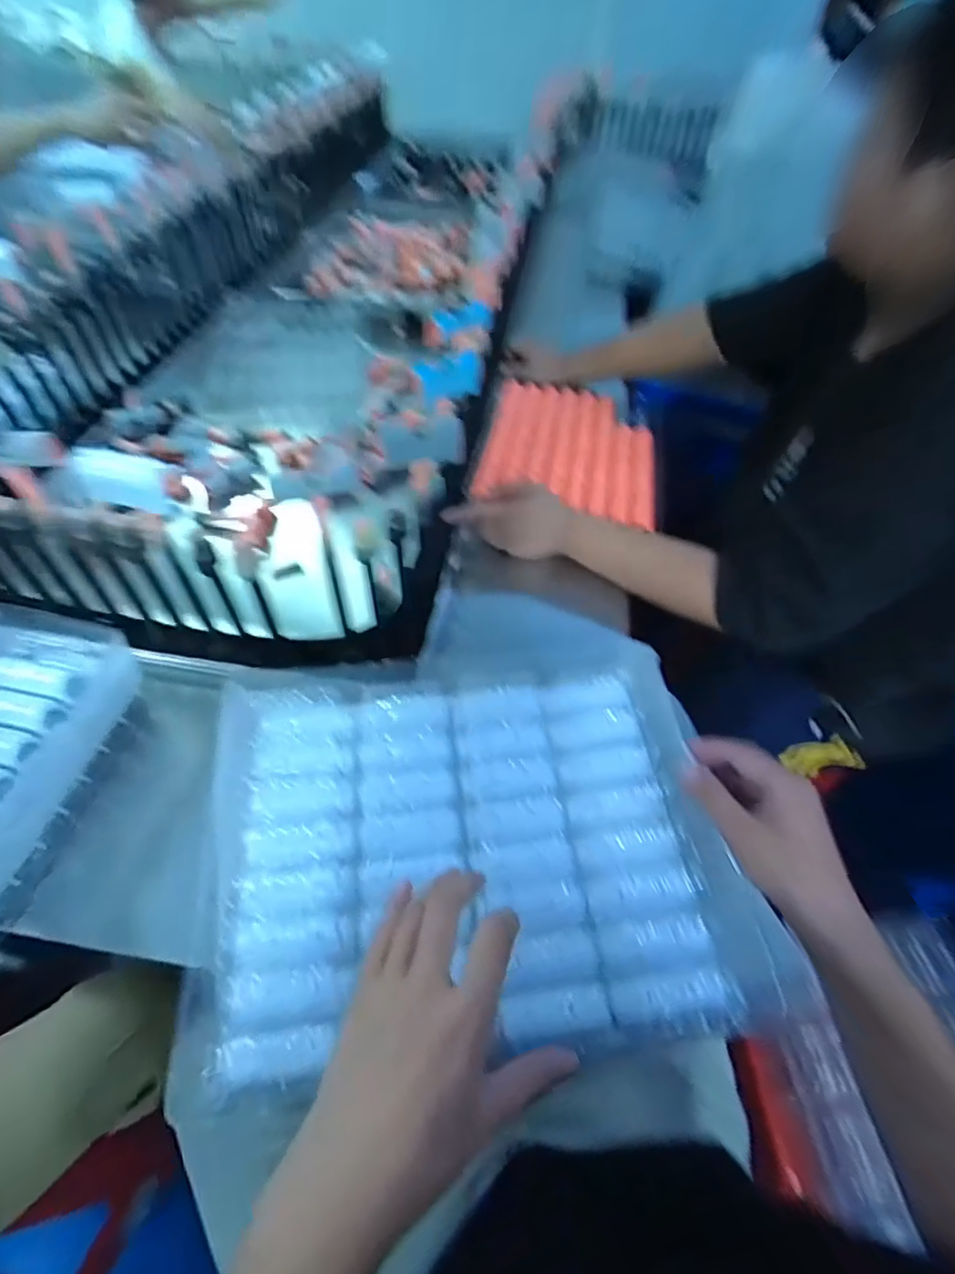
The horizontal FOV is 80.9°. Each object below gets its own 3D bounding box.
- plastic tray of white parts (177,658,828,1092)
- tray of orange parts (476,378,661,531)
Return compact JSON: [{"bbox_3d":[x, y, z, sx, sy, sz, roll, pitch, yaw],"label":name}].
[{"bbox_3d":[0.001,0.146,0.407,0.369,0.043,0.262,-4,53,-6],"label":"plastic tray of white parts"},{"bbox_3d":[0.151,-0.304,0.891,0.263,0.022,0.315,9,52,5],"label":"tray of orange parts"}]

